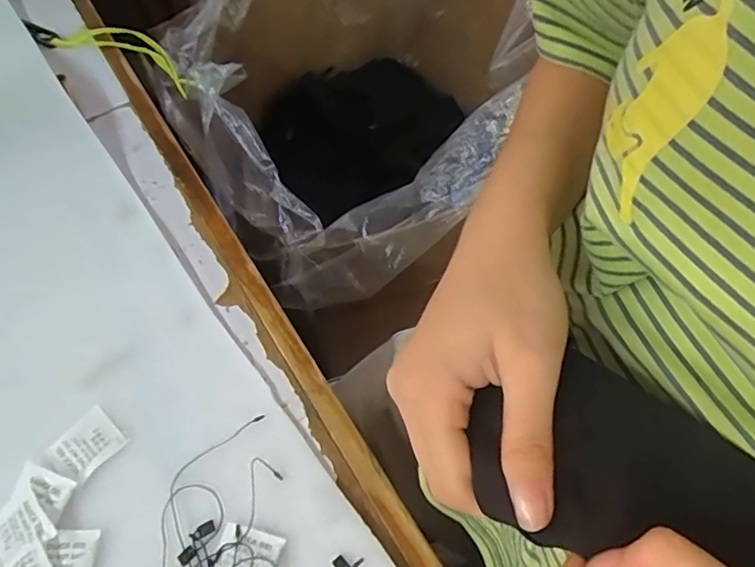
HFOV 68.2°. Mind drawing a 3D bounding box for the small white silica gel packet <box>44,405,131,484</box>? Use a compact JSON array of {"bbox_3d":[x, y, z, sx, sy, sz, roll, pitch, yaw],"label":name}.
[{"bbox_3d":[-0.194,0.107,0.373,0.038,0.004,0.041,36,67,22],"label":"small white silica gel packet"}]

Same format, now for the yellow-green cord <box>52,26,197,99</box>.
[{"bbox_3d":[-0.283,-0.263,0.631,0.144,0.047,0.029,13,55,-21],"label":"yellow-green cord"}]

